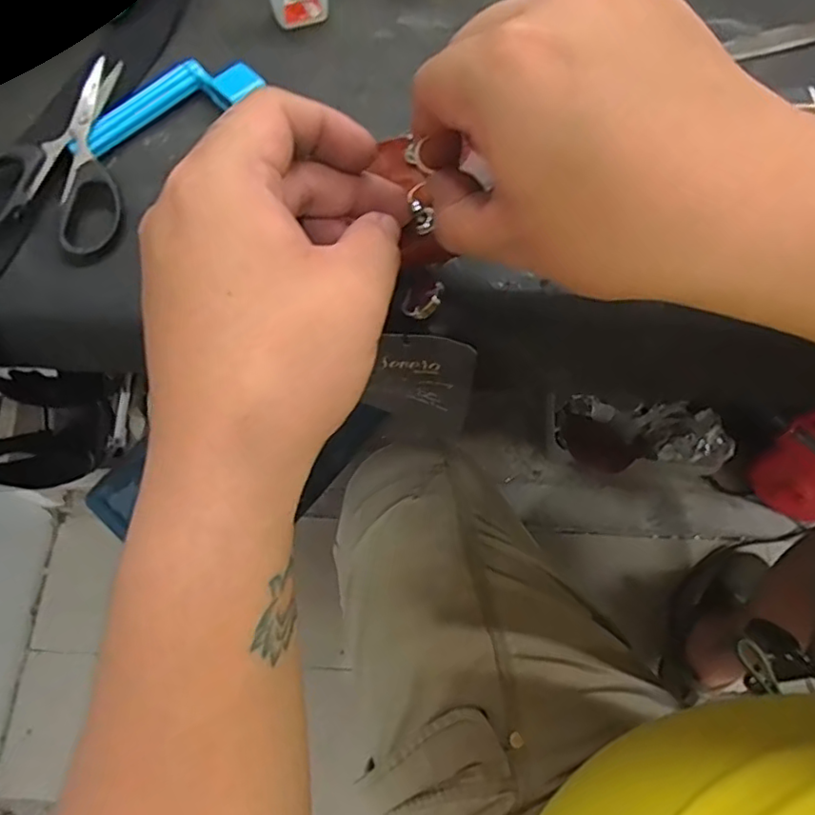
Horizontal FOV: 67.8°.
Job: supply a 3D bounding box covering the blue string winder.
[{"bbox_3d":[-0.137,-0.170,0.342,0.107,0.019,0.035,-30,72,-11],"label":"blue string winder"}]

